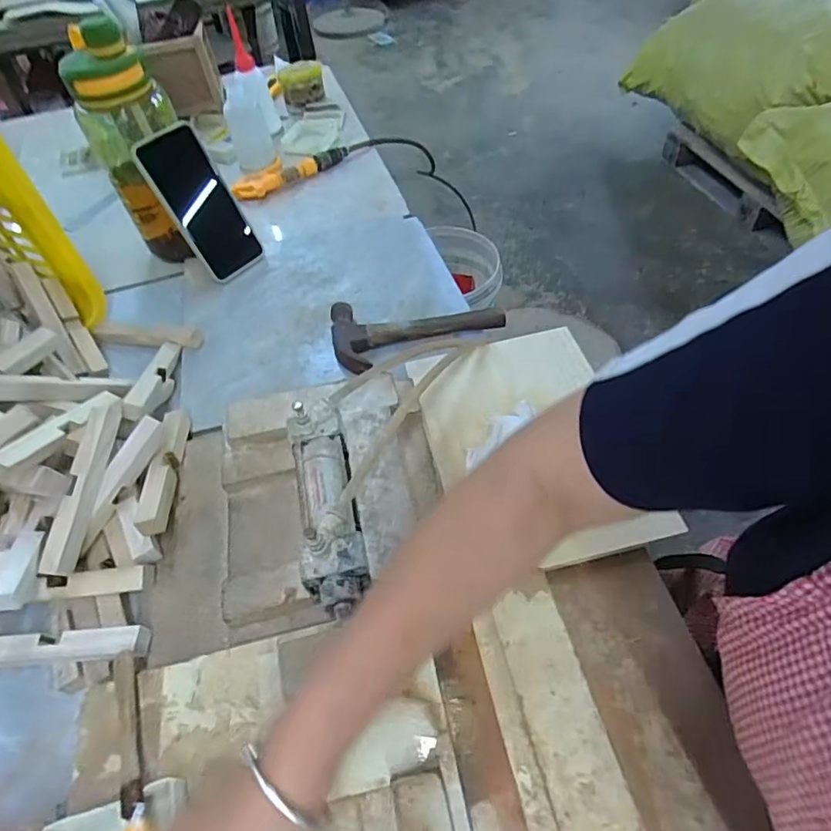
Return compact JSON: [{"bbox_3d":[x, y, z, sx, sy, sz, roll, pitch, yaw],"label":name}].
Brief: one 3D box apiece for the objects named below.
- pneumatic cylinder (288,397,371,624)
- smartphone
[{"bbox_3d":[-0.068,0.059,0.400,0.044,0.039,0.162,-12,52,-4],"label":"pneumatic cylinder"},{"bbox_3d":[-0.255,-0.252,0.648,0.077,0.168,0.011,-42,33,-25],"label":"smartphone"}]

